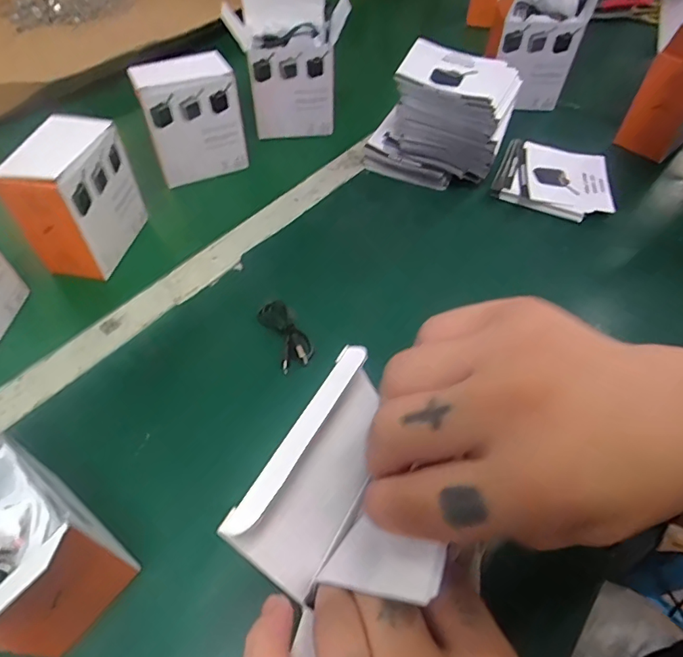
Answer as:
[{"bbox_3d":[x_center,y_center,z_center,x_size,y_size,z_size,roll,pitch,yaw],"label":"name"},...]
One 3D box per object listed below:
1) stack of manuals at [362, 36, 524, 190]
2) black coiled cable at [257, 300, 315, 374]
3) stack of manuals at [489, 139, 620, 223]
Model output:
[{"bbox_3d":[0.117,-0.246,0.566,0.145,0.111,0.115,17,55,12],"label":"stack of manuals"},{"bbox_3d":[-0.051,0.004,0.434,0.033,0.012,0.075,-23,57,-17],"label":"black coiled cable"},{"bbox_3d":[0.252,-0.174,0.575,0.127,0.022,0.111,21,56,14],"label":"stack of manuals"}]

